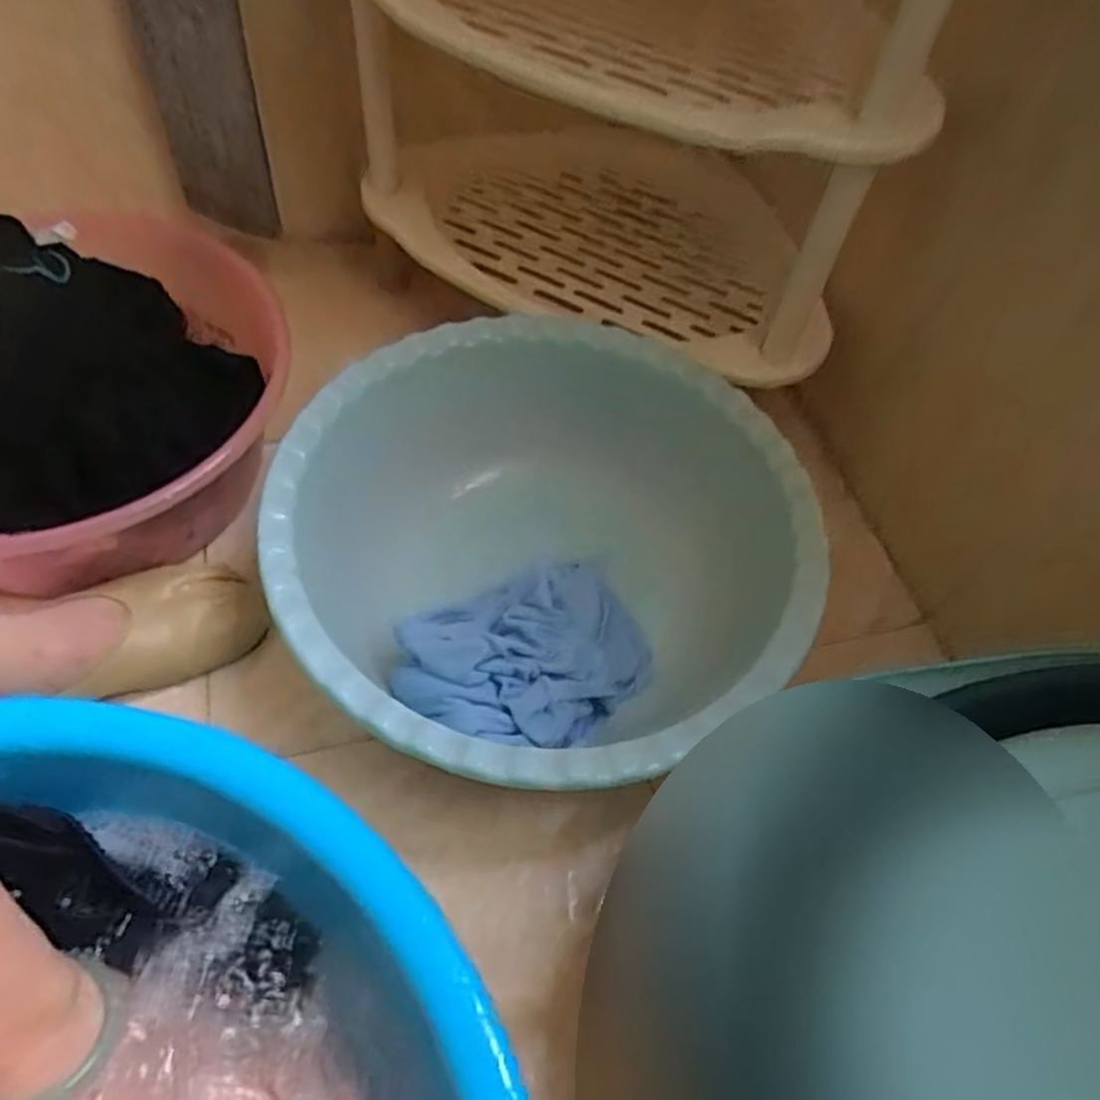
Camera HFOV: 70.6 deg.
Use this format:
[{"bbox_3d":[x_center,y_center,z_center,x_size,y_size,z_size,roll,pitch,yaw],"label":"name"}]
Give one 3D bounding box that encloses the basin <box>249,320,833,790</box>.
[{"bbox_3d":[-0.006,0.001,0.580,0.367,0.138,0.365,2,53,-2],"label":"basin"}]

